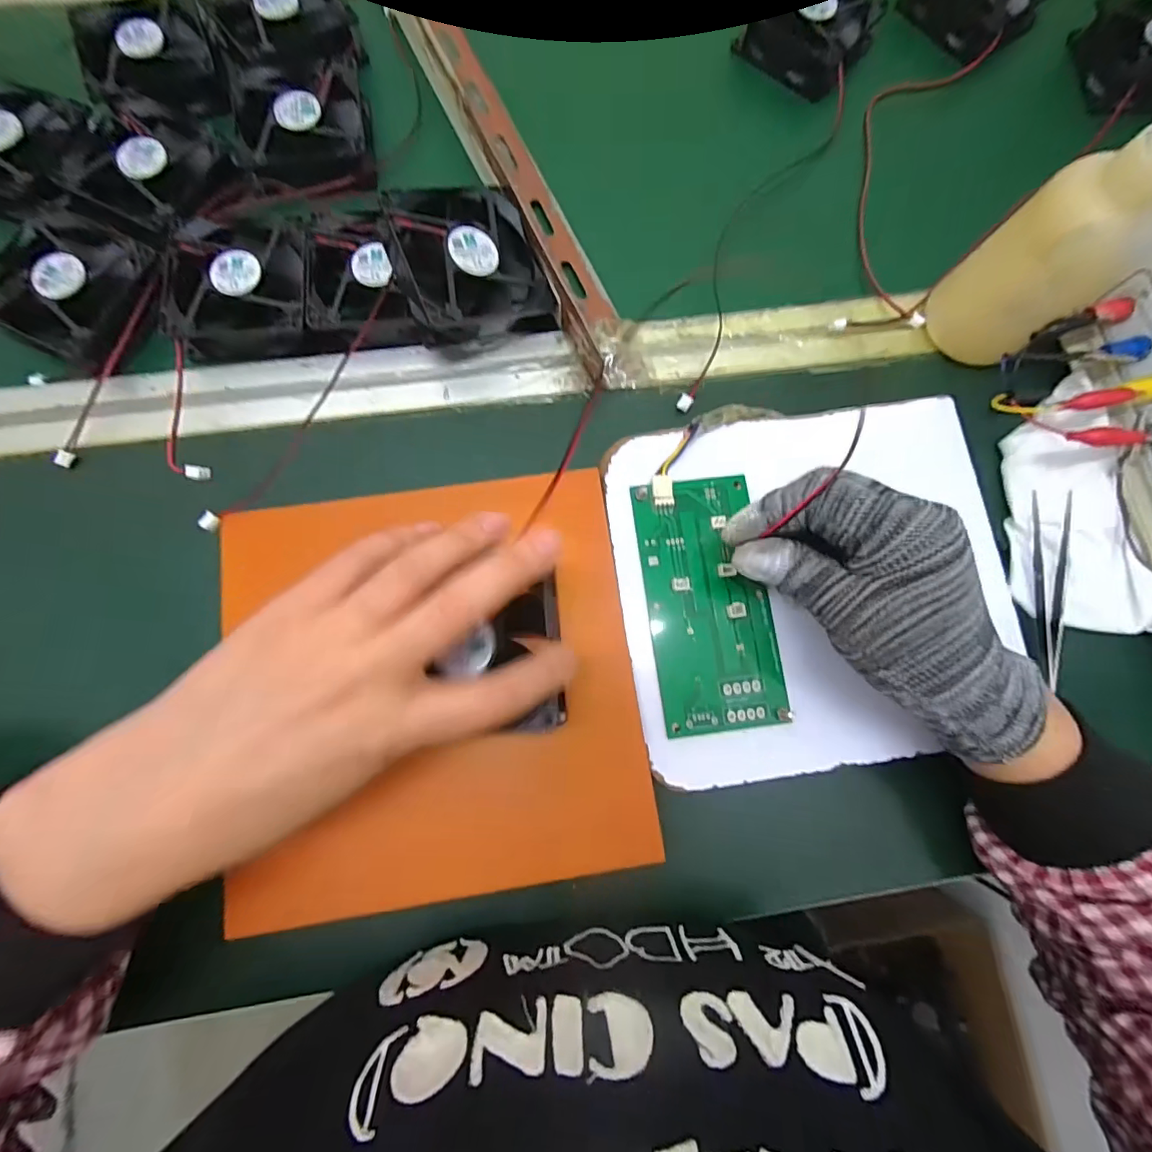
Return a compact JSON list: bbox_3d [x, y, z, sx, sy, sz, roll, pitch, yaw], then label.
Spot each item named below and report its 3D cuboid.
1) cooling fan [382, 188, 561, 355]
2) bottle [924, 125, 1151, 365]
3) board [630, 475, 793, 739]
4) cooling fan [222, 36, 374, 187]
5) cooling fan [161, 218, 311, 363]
[{"bbox_3d":[-0.061,-0.180,0.301,0.086,0.032,0.082,-16,94,-27],"label":"cooling fan"},{"bbox_3d":[0.259,-0.182,0.259,0.065,0.142,0.065,-35,76,-9],"label":"bottle"},{"bbox_3d":[0.070,0.013,0.272,0.065,0.008,0.133,-10,80,-2],"label":"board"},{"bbox_3d":[-0.176,-0.295,0.332,0.078,0.033,0.083,-7,74,-1],"label":"cooling fan"},{"bbox_3d":[-0.199,-0.173,0.305,0.082,0.019,0.087,-11,74,-2],"label":"cooling fan"}]

